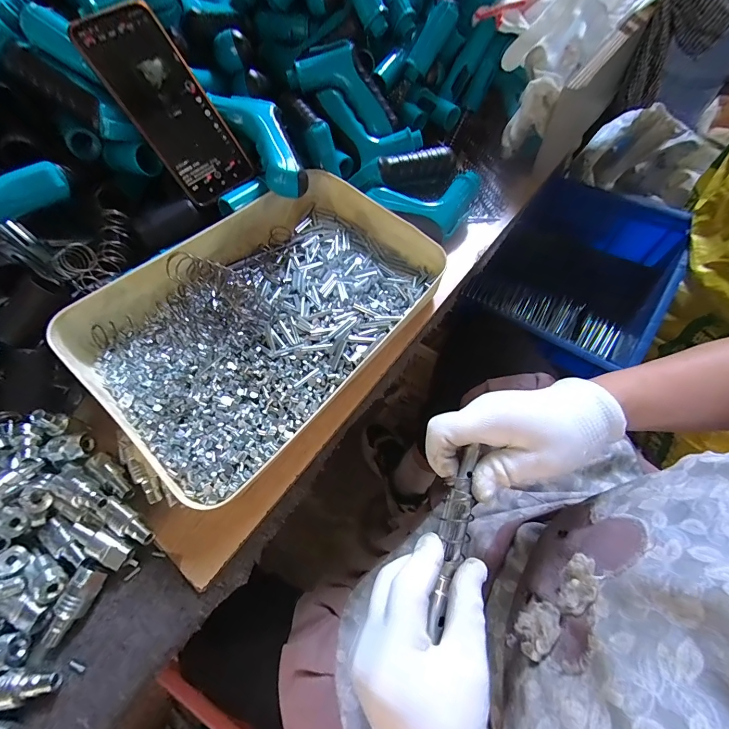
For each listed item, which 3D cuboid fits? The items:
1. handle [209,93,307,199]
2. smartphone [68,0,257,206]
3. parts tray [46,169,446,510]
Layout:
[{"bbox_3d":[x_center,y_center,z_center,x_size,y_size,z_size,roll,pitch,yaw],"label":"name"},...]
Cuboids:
[{"bbox_3d":[-0.102,-0.235,0.379,0.057,0.030,0.122,-34,89,-14],"label":"handle"},{"bbox_3d":[-0.186,-0.248,0.350,0.080,0.162,0.011,-45,27,-19],"label":"smartphone"},{"bbox_3d":[-0.094,-0.060,0.355,0.241,0.058,0.325,37,70,21],"label":"parts tray"}]

